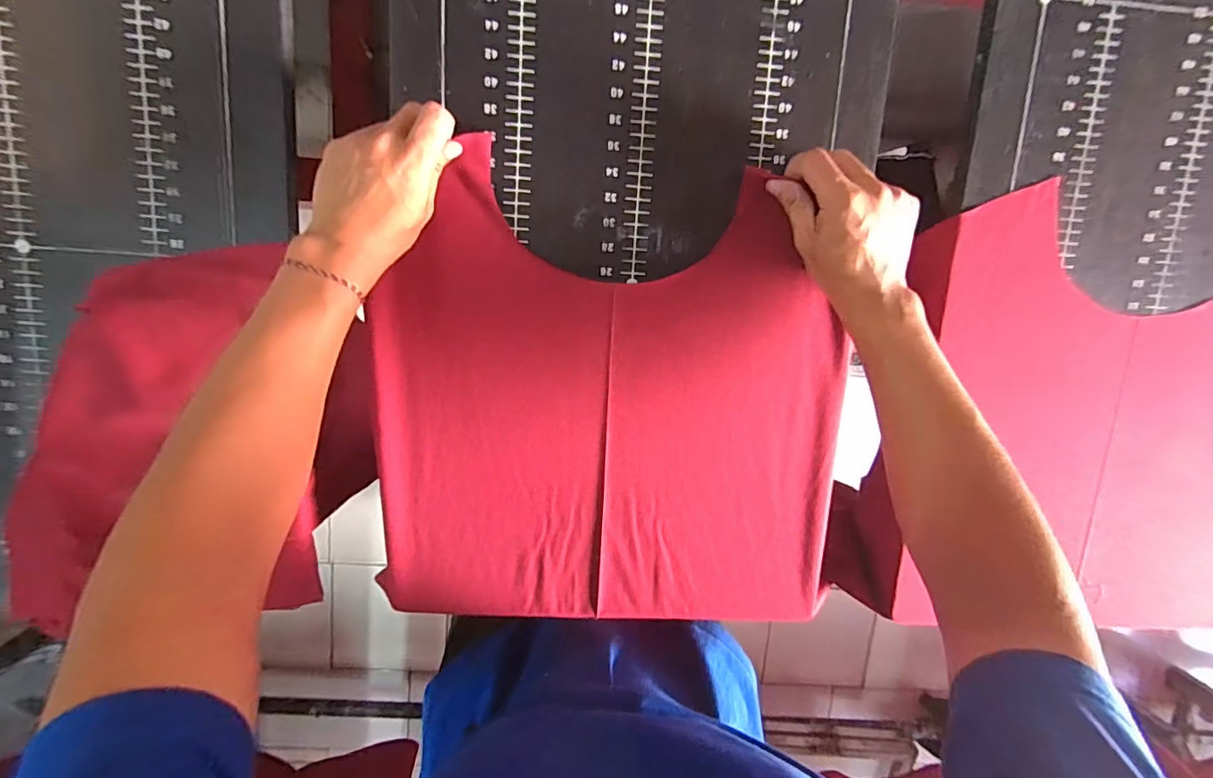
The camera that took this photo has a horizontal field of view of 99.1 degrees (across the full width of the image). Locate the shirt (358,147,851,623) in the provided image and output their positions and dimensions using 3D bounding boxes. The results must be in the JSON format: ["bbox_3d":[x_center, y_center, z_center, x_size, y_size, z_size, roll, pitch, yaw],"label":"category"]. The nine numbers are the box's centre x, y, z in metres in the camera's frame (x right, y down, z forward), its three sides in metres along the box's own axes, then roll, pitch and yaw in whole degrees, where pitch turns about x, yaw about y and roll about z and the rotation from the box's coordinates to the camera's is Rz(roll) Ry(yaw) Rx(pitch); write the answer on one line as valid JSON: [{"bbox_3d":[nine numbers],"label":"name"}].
[{"bbox_3d":[0.012,0.027,0.455,0.400,0.023,0.381,5,99,-4],"label":"shirt"}]

